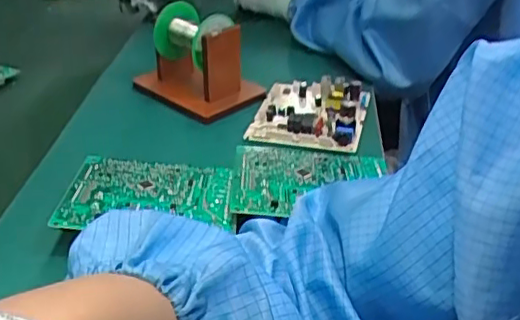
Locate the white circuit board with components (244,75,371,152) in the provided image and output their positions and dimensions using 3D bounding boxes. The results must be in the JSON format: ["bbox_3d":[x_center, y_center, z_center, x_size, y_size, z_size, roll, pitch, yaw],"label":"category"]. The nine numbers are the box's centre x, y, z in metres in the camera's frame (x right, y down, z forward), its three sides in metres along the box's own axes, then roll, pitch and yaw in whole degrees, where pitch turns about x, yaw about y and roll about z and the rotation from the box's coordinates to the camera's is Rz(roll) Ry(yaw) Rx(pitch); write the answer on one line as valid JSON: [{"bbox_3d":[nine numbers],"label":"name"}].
[{"bbox_3d":[0.055,-0.055,0.641,0.109,0.029,0.114,8,32,14],"label":"white circuit board with components"}]

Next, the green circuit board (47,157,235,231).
[{"bbox_3d":[-0.092,0.028,0.511,0.139,0.016,0.103,0,31,2],"label":"green circuit board"}]

